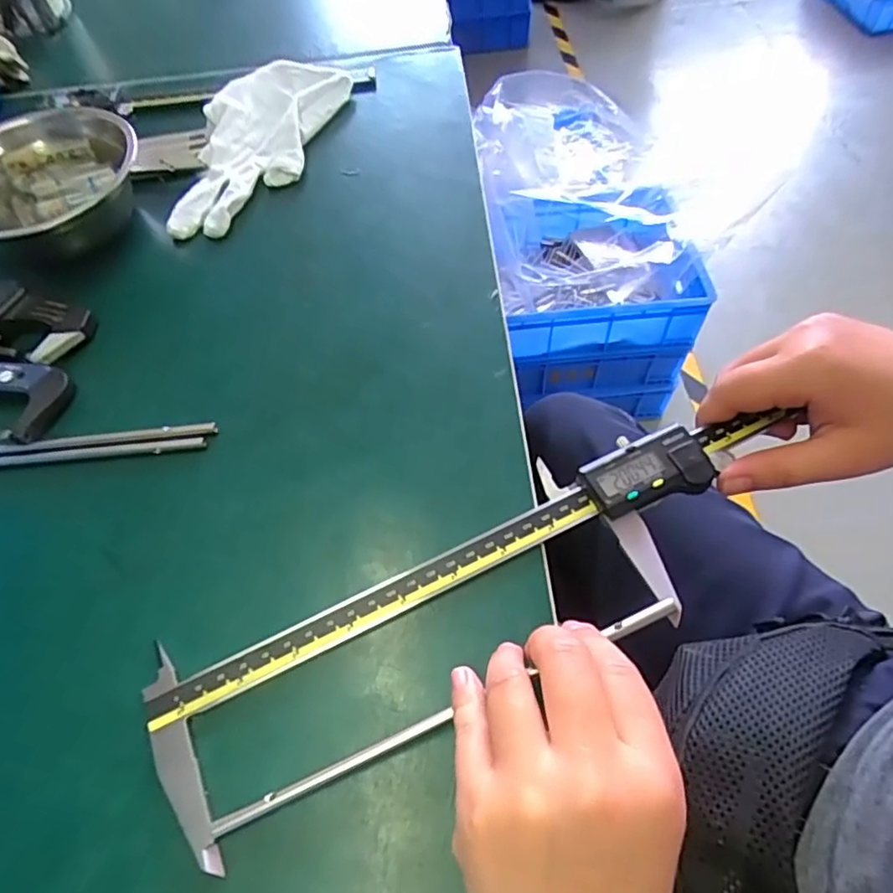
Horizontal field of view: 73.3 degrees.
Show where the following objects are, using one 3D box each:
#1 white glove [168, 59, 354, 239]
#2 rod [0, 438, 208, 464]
[{"bbox_3d":[-0.143,-0.220,0.436,0.084,0.028,0.171,15,63,11],"label":"white glove"},{"bbox_3d":[-0.215,0.005,0.319,0.170,0.004,0.007,-4,61,0],"label":"rod"}]

